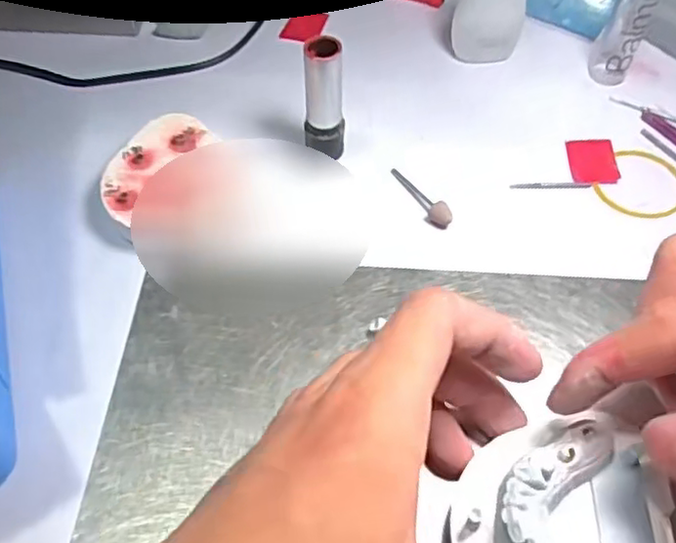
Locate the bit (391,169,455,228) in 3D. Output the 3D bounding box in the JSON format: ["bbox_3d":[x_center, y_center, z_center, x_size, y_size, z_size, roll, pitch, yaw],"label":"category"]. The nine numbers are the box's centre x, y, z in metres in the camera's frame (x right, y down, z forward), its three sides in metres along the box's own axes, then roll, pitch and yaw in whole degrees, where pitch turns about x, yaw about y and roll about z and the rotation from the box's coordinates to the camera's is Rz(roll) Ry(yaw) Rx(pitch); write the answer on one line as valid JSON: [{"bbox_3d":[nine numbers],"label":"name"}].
[{"bbox_3d":[0.038,-0.036,0.289,0.008,0.008,0.040,-22,58,-15],"label":"bit"}]

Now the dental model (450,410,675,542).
[{"bbox_3d":[0.070,0.078,0.188,0.067,0.023,0.074,3,55,2],"label":"dental model"}]

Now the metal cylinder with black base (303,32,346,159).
[{"bbox_3d":[-0.006,-0.076,0.285,0.017,0.058,0.018,-2,55,-1],"label":"metal cylinder with black base"}]

